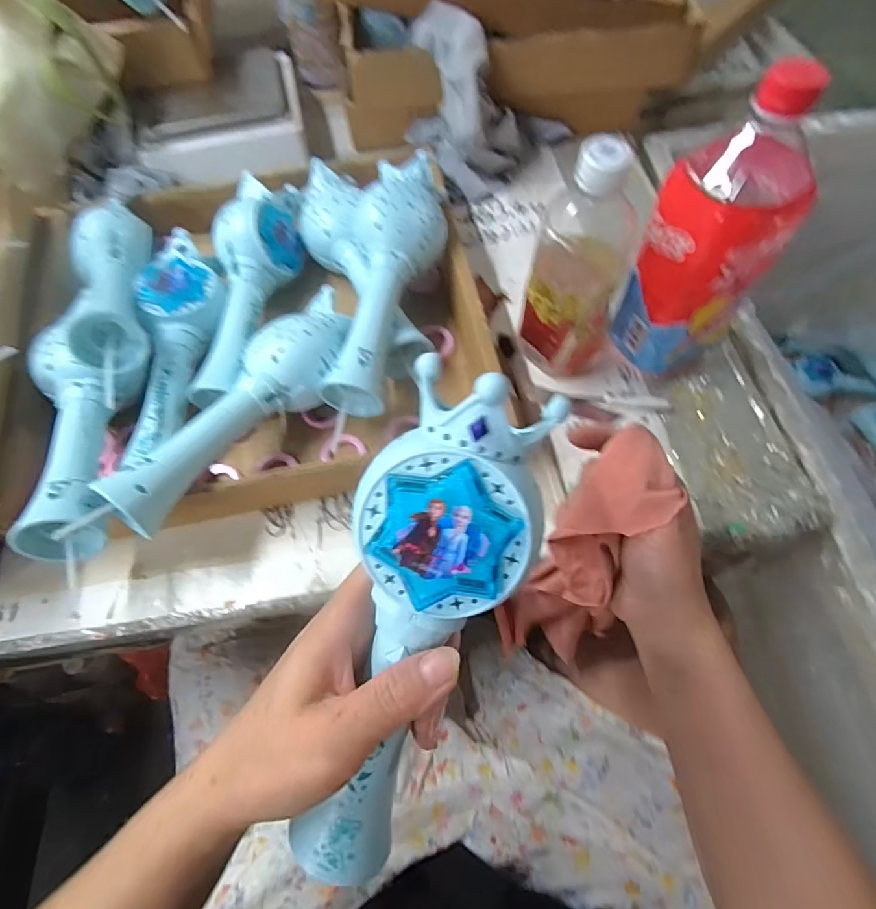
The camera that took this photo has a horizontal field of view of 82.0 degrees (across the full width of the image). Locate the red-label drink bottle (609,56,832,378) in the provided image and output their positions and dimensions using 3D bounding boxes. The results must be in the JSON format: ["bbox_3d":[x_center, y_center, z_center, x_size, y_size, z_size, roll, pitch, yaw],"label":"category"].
[{"bbox_3d":[0.193,-0.146,0.367,0.072,0.214,0.077,-1,64,1],"label":"red-label drink bottle"}]

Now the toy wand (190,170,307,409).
[{"bbox_3d":[-0.172,-0.152,0.441,0.062,0.052,0.229,1,64,2],"label":"toy wand"}]

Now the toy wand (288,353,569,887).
[{"bbox_3d":[-0.012,0.085,0.214,0.067,0.038,0.235,18,103,10],"label":"toy wand"}]

